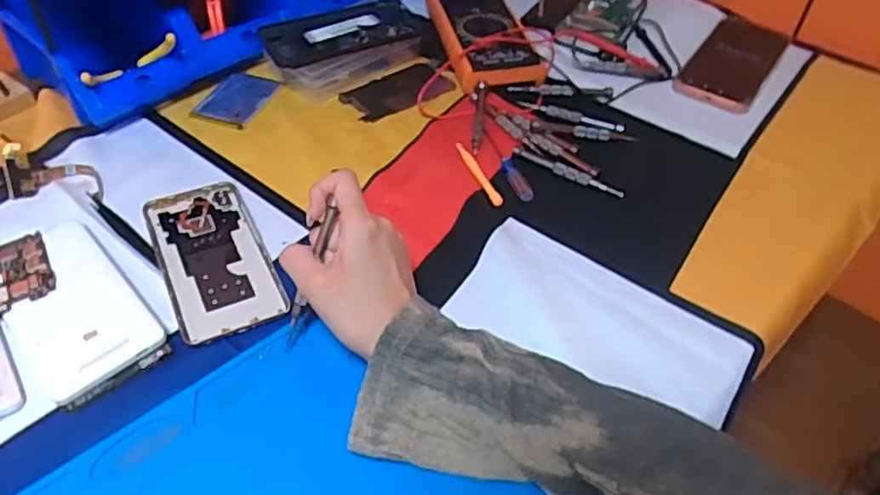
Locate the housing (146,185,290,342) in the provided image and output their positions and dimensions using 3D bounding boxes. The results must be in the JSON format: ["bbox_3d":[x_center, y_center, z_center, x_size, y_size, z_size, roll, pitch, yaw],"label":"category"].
[{"bbox_3d":[-0.173,0.004,0.500,0.073,0.005,0.155,-19,51,-20],"label":"housing"}]

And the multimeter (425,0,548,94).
[{"bbox_3d":[0.044,-0.234,0.705,0.089,0.036,0.184,-9,48,-10],"label":"multimeter"}]

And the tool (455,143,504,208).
[{"bbox_3d":[0.033,-0.066,0.571,0.010,0.004,0.084,-15,49,-16],"label":"tool"}]

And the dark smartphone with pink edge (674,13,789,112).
[{"bbox_3d":[0.317,-0.202,0.710,0.078,0.016,0.177,28,52,22],"label":"dark smartphone with pink edge"}]

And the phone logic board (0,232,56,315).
[{"bbox_3d":[-0.302,0.018,0.469,0.048,0.005,0.066,-23,52,-22],"label":"phone logic board"}]

